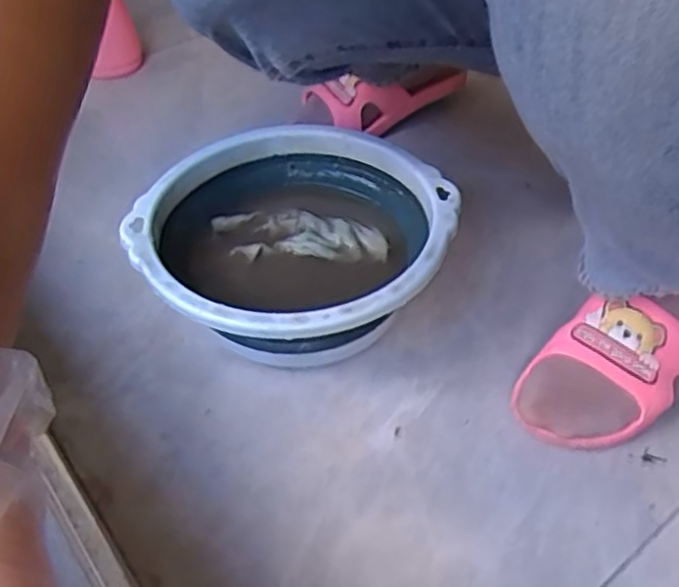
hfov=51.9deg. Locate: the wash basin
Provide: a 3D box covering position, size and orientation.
[{"bbox_3d":[-0.031,-0.028,0.554,0.218,0.097,0.225,-1,45,1],"label":"wash basin"}]

